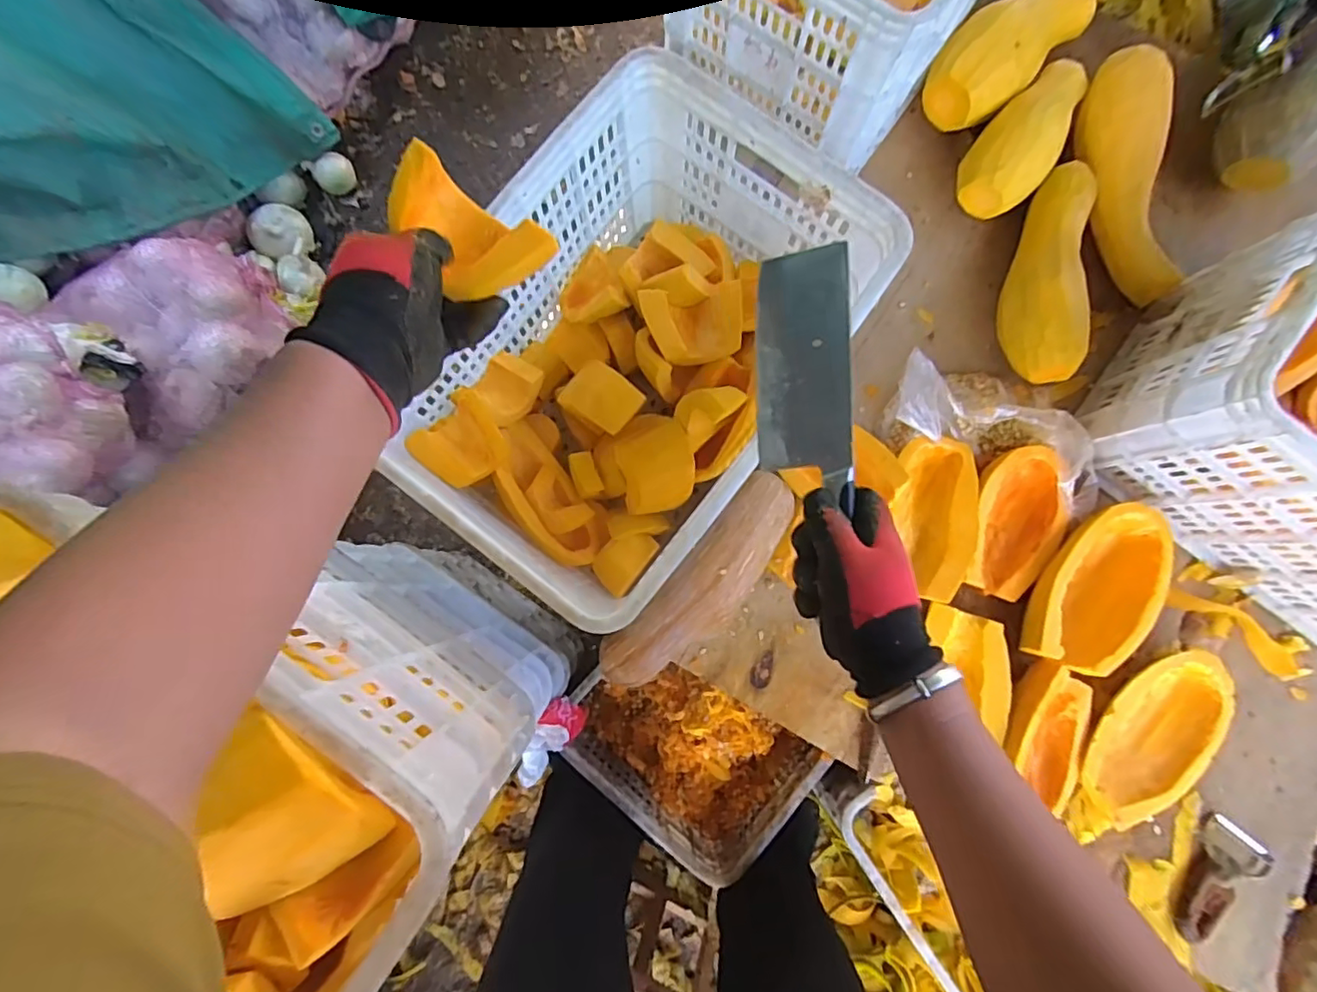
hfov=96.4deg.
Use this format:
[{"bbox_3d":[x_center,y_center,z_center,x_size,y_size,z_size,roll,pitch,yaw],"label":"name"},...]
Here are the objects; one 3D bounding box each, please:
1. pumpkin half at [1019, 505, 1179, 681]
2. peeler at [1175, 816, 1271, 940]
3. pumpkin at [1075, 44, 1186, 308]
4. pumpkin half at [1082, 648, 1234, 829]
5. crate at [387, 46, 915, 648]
[{"bbox_3d":[0.606,0.127,0.817,0.143,0.076,0.259,36,83,4],"label":"pumpkin half"},{"bbox_3d":[0.746,0.516,0.796,0.161,0.017,0.076,-43,85,-6],"label":"peeler"},{"bbox_3d":[0.718,-0.480,0.904,0.086,0.088,0.364,-12,98,-2],"label":"pumpkin"},{"bbox_3d":[0.673,0.325,0.803,0.144,0.049,0.264,43,84,5],"label":"pumpkin half"},{"bbox_3d":[-0.030,-0.160,0.726,0.369,0.279,0.533,37,84,4],"label":"crate"}]

